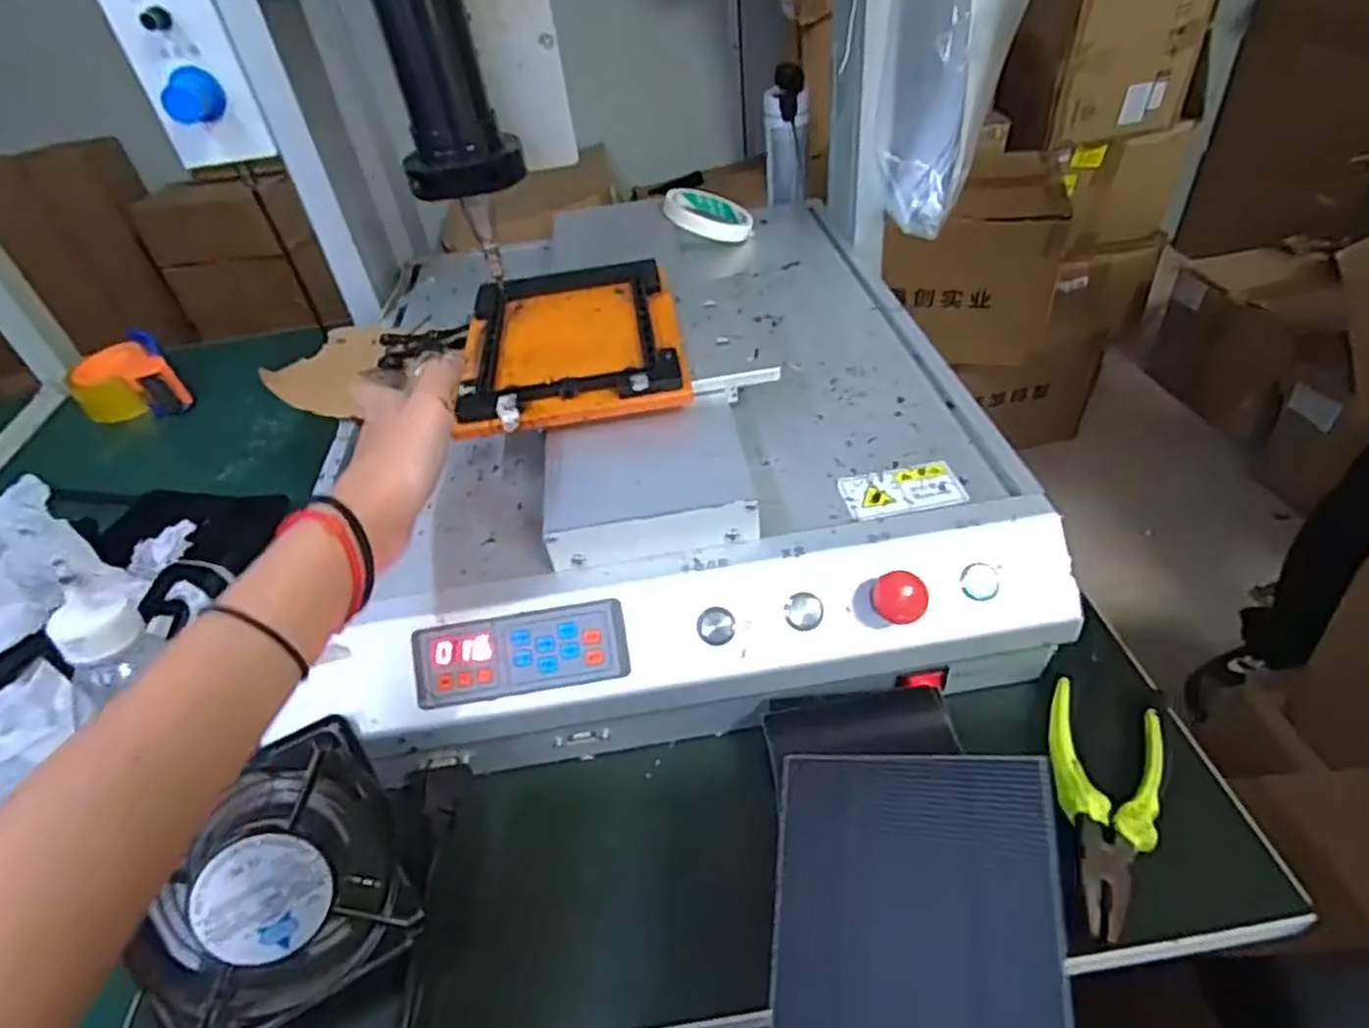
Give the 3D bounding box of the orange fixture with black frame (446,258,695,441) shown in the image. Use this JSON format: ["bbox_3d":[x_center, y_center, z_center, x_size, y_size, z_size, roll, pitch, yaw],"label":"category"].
[{"bbox_3d":[-0.079,-0.127,0.535,0.148,0.021,0.201,-9,41,-1],"label":"orange fixture with black frame"}]

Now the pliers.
[{"bbox_3d":[0.222,0.154,0.397,0.054,0.012,0.136,15,46,24],"label":"pliers"}]

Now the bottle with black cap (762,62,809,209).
[{"bbox_3d":[0.111,-0.413,0.814,0.046,0.132,0.034,0,42,9],"label":"bottle with black cap"}]

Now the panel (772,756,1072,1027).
[{"bbox_3d":[0.078,0.159,0.258,0.100,0.007,0.143,-12,55,33],"label":"panel"}]

